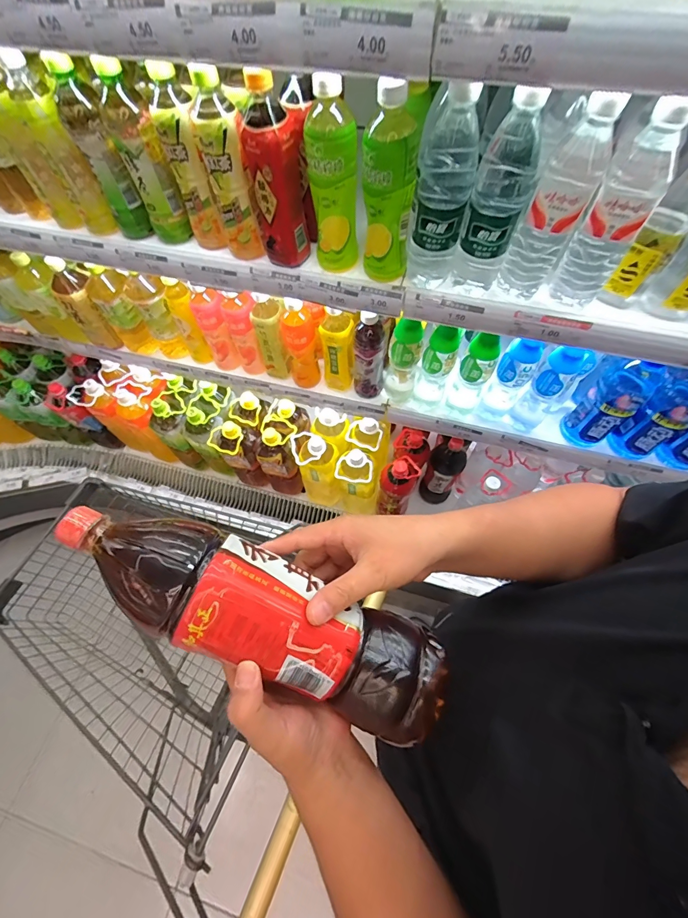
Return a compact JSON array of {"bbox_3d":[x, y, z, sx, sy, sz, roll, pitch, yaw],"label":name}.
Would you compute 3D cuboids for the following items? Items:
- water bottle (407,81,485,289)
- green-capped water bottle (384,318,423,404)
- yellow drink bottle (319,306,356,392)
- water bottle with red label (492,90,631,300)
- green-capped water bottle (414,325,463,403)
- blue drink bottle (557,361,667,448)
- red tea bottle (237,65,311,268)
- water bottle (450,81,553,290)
[{"bbox_3d":[0.119,-0.321,0.459,0.067,0.218,0.056,12,63,7],"label":"water bottle"},{"bbox_3d":[0.118,-0.189,0.738,0.063,0.218,0.053,12,63,7],"label":"green-capped water bottle"},{"bbox_3d":[-0.013,-0.225,0.772,0.068,0.180,0.070,3,62,2],"label":"yellow drink bottle"},{"bbox_3d":[0.245,-0.289,0.435,0.061,0.201,0.062,28,66,15],"label":"water bottle with red label"},{"bbox_3d":[0.177,-0.171,0.722,0.061,0.216,0.055,16,63,9],"label":"green-capped water bottle"},{"bbox_3d":[0.481,-0.095,0.686,0.065,0.187,0.086,-38,68,-18],"label":"blue drink bottle"},{"bbox_3d":[-0.089,-0.371,0.496,0.074,0.206,0.057,-11,62,-5],"label":"red tea bottle"},{"bbox_3d":[0.179,-0.302,0.437,0.062,0.210,0.060,16,63,9],"label":"water bottle"}]

